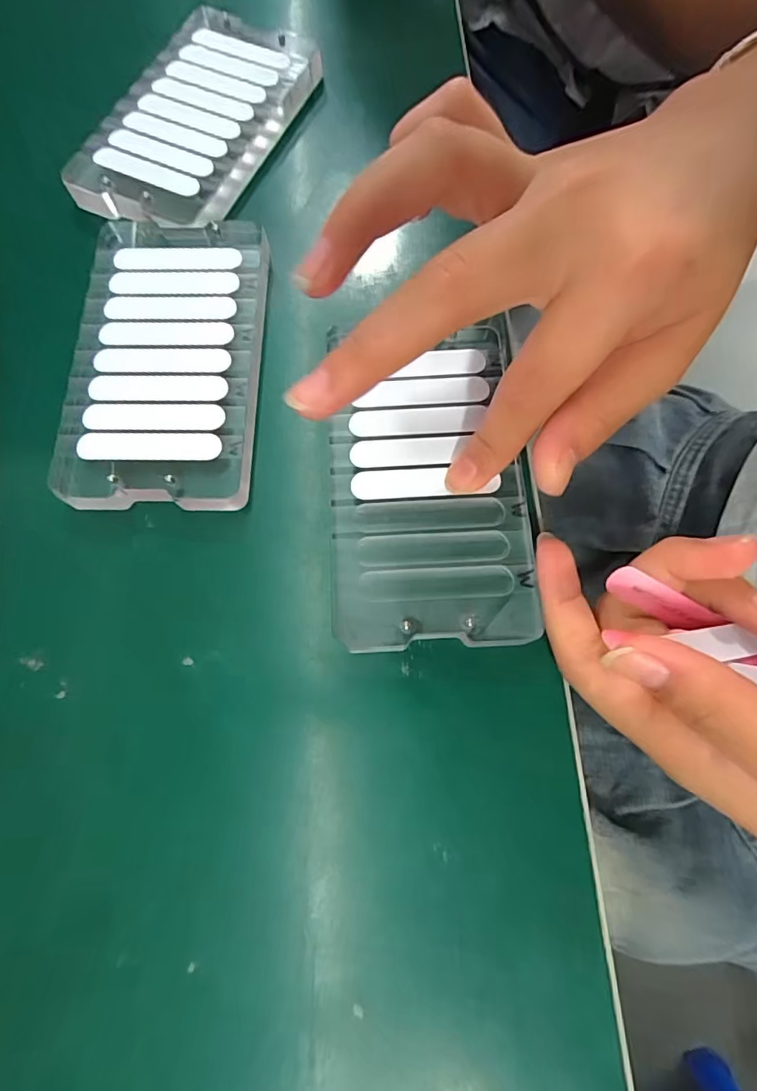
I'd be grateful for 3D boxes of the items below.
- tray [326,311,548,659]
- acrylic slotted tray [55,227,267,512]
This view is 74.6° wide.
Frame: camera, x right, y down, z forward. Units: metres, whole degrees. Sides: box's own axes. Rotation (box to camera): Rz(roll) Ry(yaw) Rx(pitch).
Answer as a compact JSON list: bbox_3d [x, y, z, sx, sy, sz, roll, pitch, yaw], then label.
[{"bbox_3d":[0.018,-0.025,0.175,0.069,0.004,0.118,-3,74,1],"label":"tray"},{"bbox_3d":[-0.080,-0.074,0.195,0.069,0.012,0.123,0,74,1],"label":"acrylic slotted tray"}]

